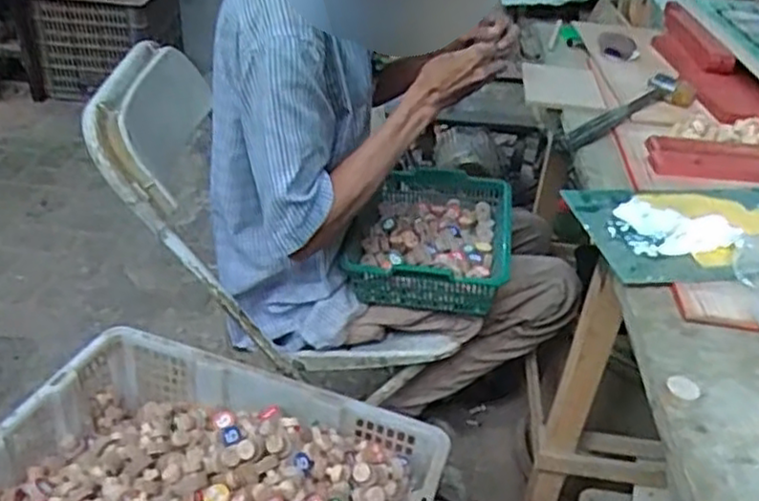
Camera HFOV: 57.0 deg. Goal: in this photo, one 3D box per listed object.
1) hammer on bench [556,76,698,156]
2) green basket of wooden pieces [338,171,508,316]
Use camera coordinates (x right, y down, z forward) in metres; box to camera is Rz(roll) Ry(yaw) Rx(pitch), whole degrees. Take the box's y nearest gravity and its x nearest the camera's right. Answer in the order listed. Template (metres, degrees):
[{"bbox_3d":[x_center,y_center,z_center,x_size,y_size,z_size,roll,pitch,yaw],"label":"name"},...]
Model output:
[{"bbox_3d":[0.296,-0.160,0.829,0.235,0.045,0.055,-26,46,-38],"label":"hammer on bench"},{"bbox_3d":[0.082,-0.022,1.090,0.229,0.079,0.305,10,35,5],"label":"green basket of wooden pieces"}]

